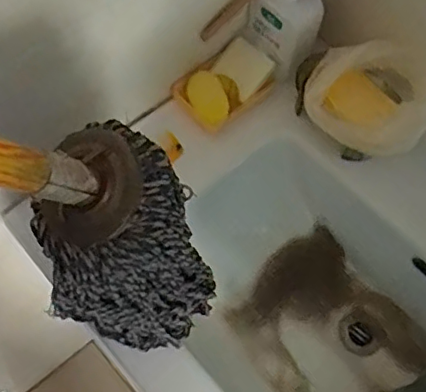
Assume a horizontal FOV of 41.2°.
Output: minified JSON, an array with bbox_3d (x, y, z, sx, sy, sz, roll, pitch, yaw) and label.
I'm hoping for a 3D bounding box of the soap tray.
[{"bbox_3d":[0.018,-0.151,0.758,0.122,0.038,0.085,-39,72,-18],"label":"soap tray"}]

